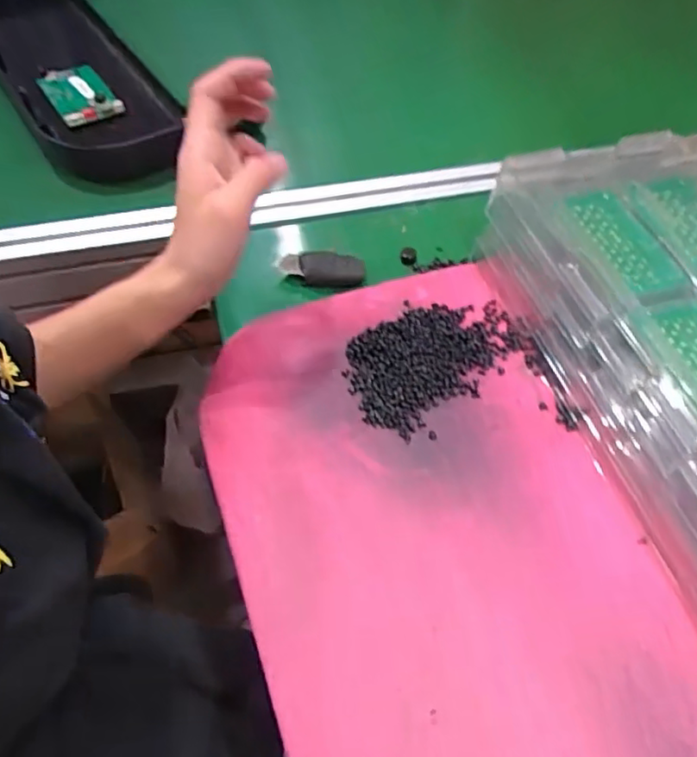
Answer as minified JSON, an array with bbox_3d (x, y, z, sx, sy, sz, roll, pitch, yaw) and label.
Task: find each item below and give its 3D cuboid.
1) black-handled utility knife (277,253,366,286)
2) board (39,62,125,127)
[{"bbox_3d":[-0.024,-0.091,0.533,0.075,0.014,0.027,9,55,18],"label":"black-handled utility knife"},{"bbox_3d":[-0.301,-0.320,0.715,0.063,0.016,0.118,-28,62,-20],"label":"board"}]

